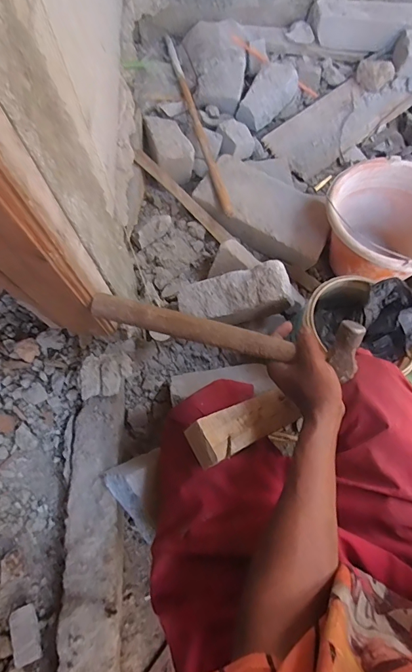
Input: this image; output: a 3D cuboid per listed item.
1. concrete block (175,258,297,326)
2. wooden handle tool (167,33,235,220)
[{"bbox_3d":[0.055,-0.067,0.724,0.201,0.076,0.093,-7,73,20],"label":"concrete block"},{"bbox_3d":[-0.025,-0.497,0.890,0.022,0.049,0.553,-14,75,-4],"label":"wooden handle tool"}]

